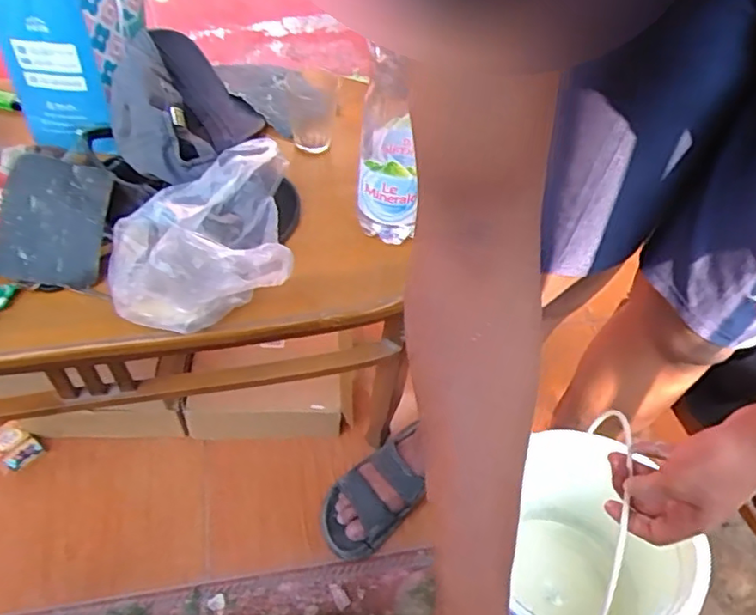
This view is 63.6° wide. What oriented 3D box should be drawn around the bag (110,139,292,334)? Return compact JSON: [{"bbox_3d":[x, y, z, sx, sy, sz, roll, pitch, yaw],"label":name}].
[{"bbox_3d":[-0.179,-0.074,0.602,0.178,0.109,0.184,-5,52,-9],"label":"bag"}]

